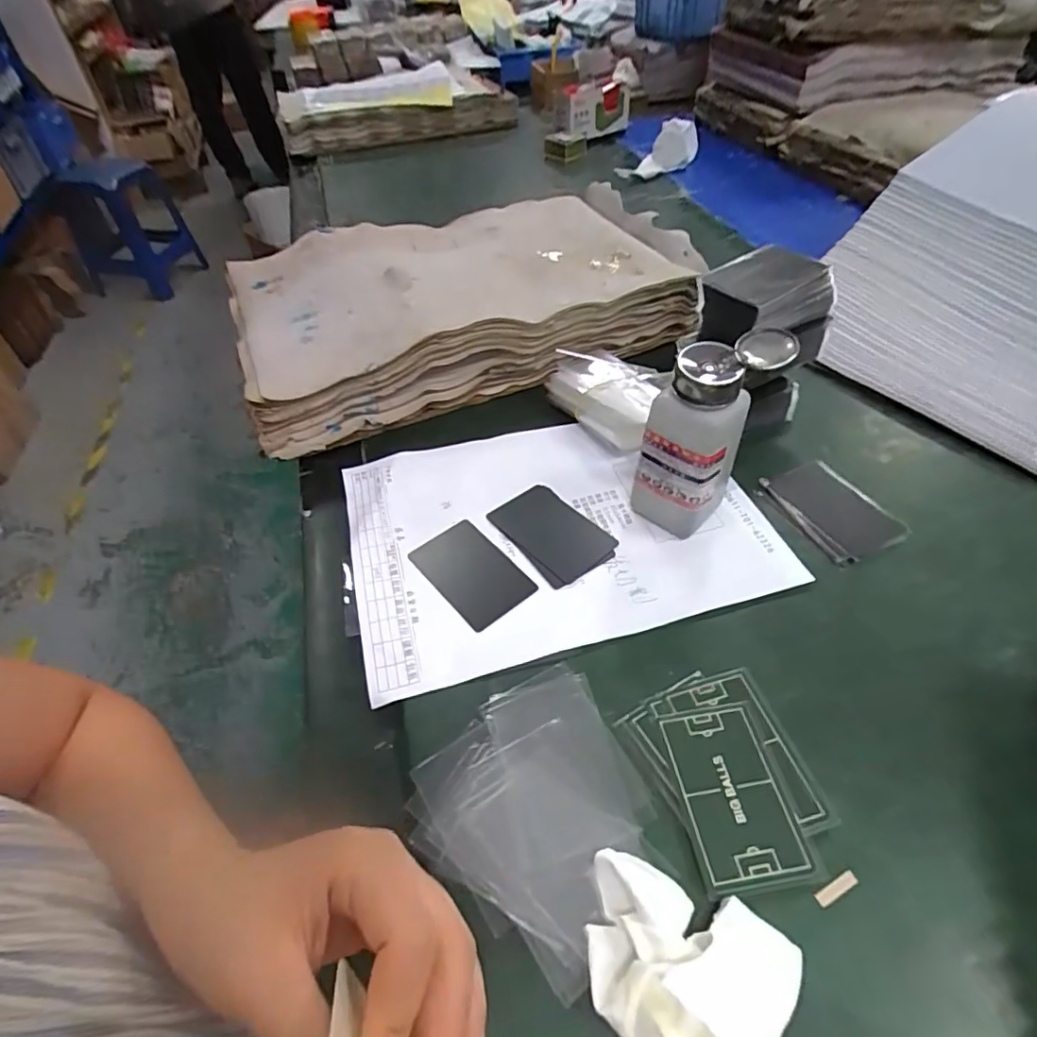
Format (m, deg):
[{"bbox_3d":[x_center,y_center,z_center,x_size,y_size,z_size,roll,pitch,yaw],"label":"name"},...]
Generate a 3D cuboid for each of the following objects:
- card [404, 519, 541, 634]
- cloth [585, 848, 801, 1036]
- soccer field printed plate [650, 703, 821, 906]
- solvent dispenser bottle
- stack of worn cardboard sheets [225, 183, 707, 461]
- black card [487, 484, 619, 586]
[{"bbox_3d":[-0.033,0.037,0.398,0.052,0.004,0.083,-33,55,-25],"label":"card"},{"bbox_3d":[0.060,0.202,0.224,0.082,0.029,0.107,17,51,17],"label":"cloth"},{"bbox_3d":[0.110,0.140,0.293,0.055,0.005,0.086,-7,48,-4],"label":"soccer field printed plate"},{"bbox_3d":[0.124,-0.054,0.385,0.071,0.136,0.055,-29,53,-23],"label":"solvent dispenser bottle"},{"bbox_3d":[-0.057,-0.229,0.586,0.447,0.081,0.256,-20,50,-15],"label":"stack of worn cardboard sheets"},{"bbox_3d":[0.025,0.008,0.419,0.053,0.004,0.085,-34,55,-26],"label":"black card"}]

